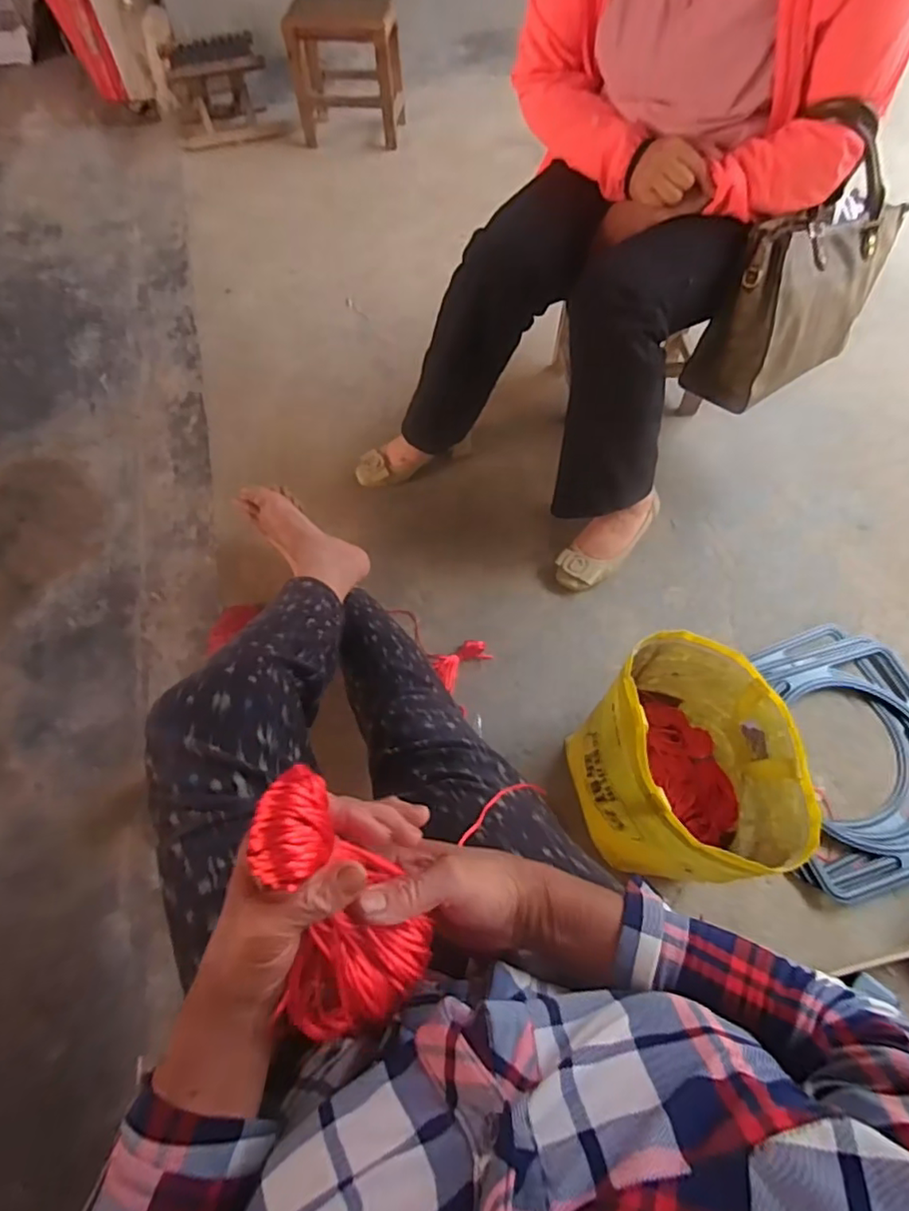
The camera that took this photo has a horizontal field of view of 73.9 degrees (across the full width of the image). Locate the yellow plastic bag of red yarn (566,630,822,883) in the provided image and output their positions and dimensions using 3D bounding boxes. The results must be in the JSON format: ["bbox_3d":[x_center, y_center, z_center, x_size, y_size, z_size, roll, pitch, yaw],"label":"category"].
[{"bbox_3d":[0.283,0.200,0.775,0.220,0.226,0.265,0,63,1],"label":"yellow plastic bag of red yarn"}]

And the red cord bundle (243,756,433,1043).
[{"bbox_3d":[-0.063,0.164,0.341,0.089,0.048,0.146,-16,99,-6],"label":"red cord bundle"}]

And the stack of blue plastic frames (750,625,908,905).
[{"bbox_3d":[0.592,0.213,0.905,0.318,0.033,0.362,-18,64,-7],"label":"stack of blue plastic frames"}]

